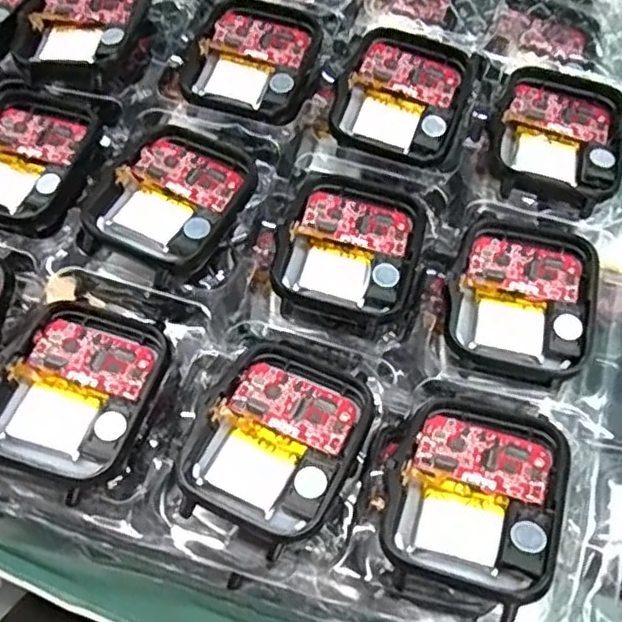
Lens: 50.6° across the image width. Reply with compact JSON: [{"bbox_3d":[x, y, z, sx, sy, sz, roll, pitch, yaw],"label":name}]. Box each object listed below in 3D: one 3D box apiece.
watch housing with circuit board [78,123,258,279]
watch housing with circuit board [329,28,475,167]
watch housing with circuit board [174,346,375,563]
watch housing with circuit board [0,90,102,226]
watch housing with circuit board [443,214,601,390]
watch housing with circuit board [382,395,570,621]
[{"bbox_3d":[-0.038,-0.032,0.185,0.039,0.007,0.045,24,68,9],"label":"watch housing with circuit board"},{"bbox_3d":[0.029,-0.068,0.205,0.039,0.007,0.043,18,67,7],"label":"watch housing with circuit board"},{"bbox_3d":[-0.008,0.030,0.157,0.037,0.005,0.044,25,67,10],"label":"watch housing with circuit board"},{"bbox_3d":[-0.086,-0.045,0.196,0.039,0.005,0.041,20,67,8],"label":"watch housing with circuit board"},{"bbox_3d":[0.057,-0.004,0.179,0.038,0.007,0.046,17,65,6],"label":"watch housing with circuit board"},{"bbox_3d":[0.037,0.041,0.149,0.036,0.015,0.045,18,66,7],"label":"watch housing with circuit board"}]

